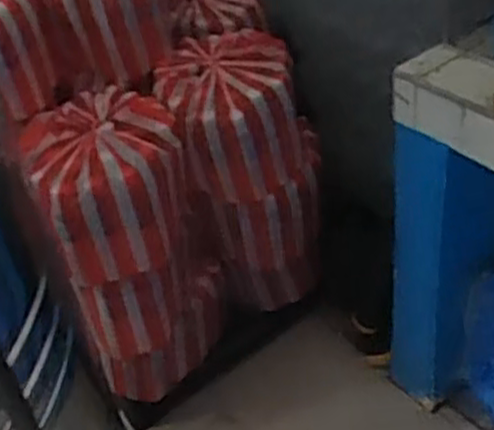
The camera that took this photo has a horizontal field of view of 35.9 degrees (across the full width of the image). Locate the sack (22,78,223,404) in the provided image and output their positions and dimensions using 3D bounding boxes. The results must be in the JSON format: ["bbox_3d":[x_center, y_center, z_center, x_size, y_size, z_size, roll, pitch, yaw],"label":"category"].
[{"bbox_3d":[-0.224,0.079,1.545,0.306,0.573,0.284,-11,39,-3],"label":"sack"}]

